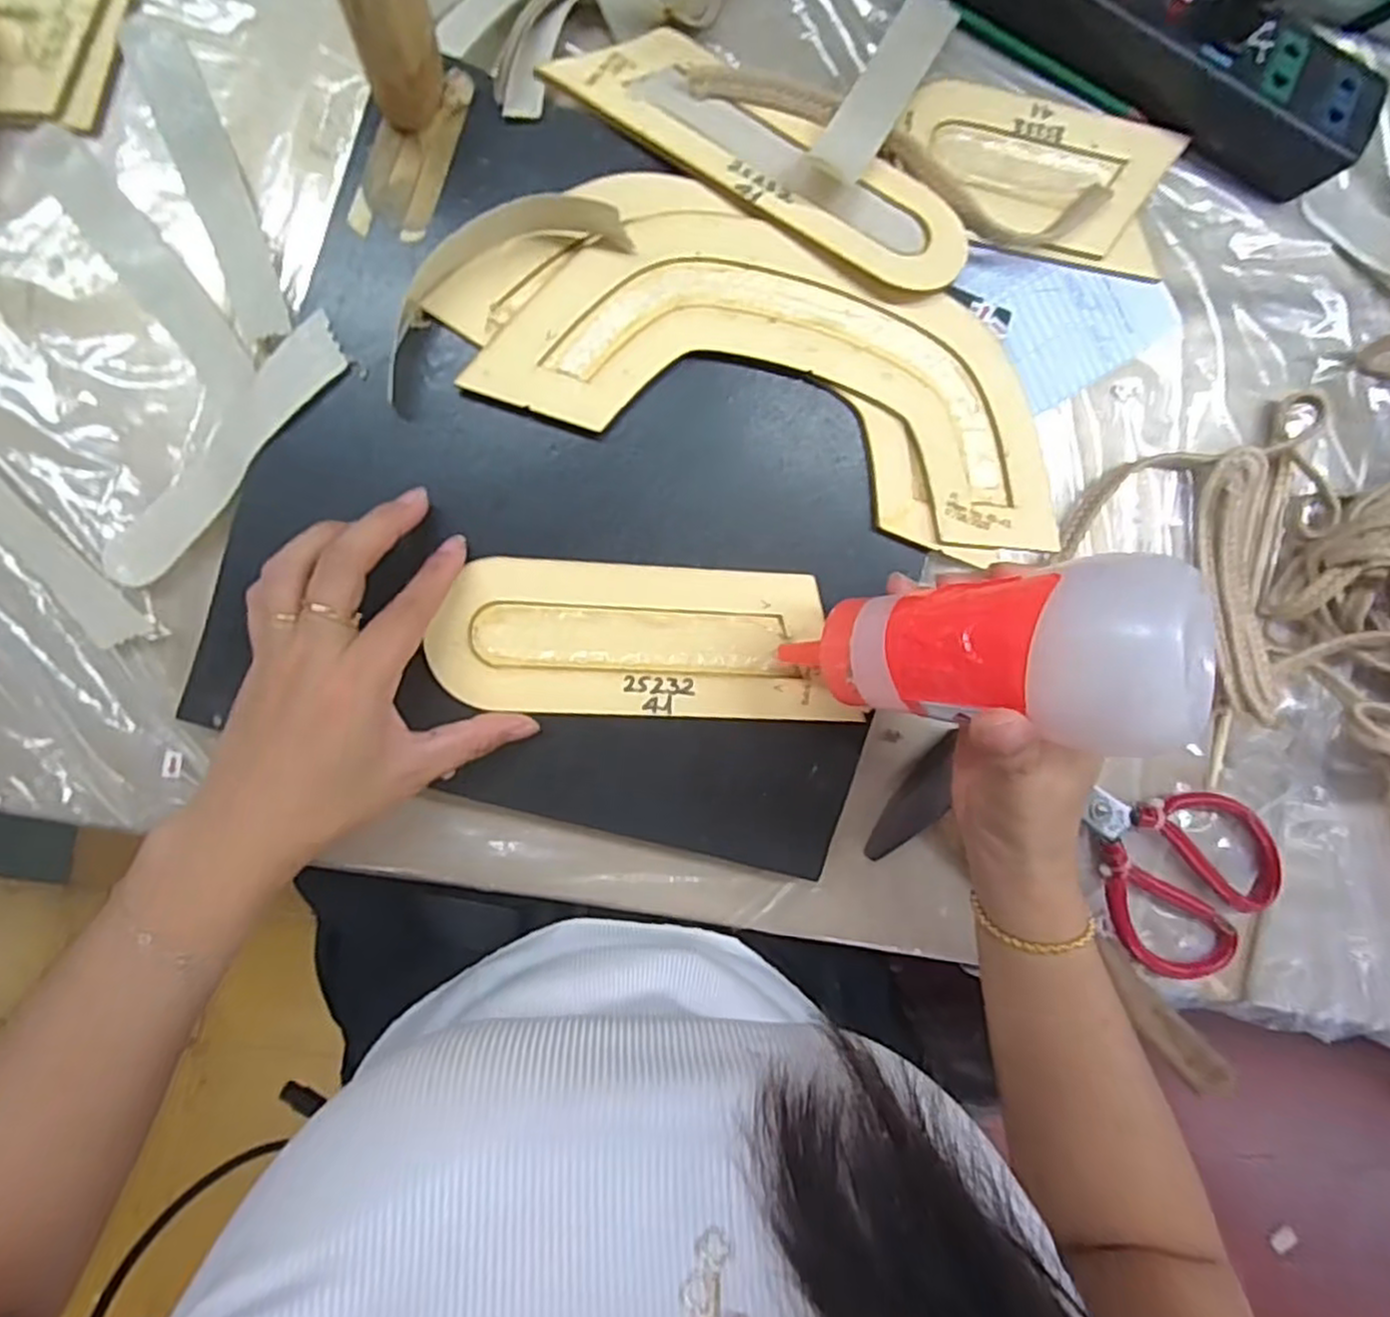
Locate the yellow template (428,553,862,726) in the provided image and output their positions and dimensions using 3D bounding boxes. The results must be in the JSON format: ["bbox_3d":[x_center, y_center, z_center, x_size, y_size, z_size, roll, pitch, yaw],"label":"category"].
[{"bbox_3d":[-0.022,-0.008,0.347,0.186,0.006,0.069,3,94,-8],"label":"yellow template"}]

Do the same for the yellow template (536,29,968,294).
[{"bbox_3d":[0.037,-0.230,0.341,0.193,0.008,0.060,29,73,-5],"label":"yellow template"}]

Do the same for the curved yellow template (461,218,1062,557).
[{"bbox_3d":[0.049,-0.133,0.342,0.269,0.006,0.107,15,91,-9],"label":"curved yellow template"}]

